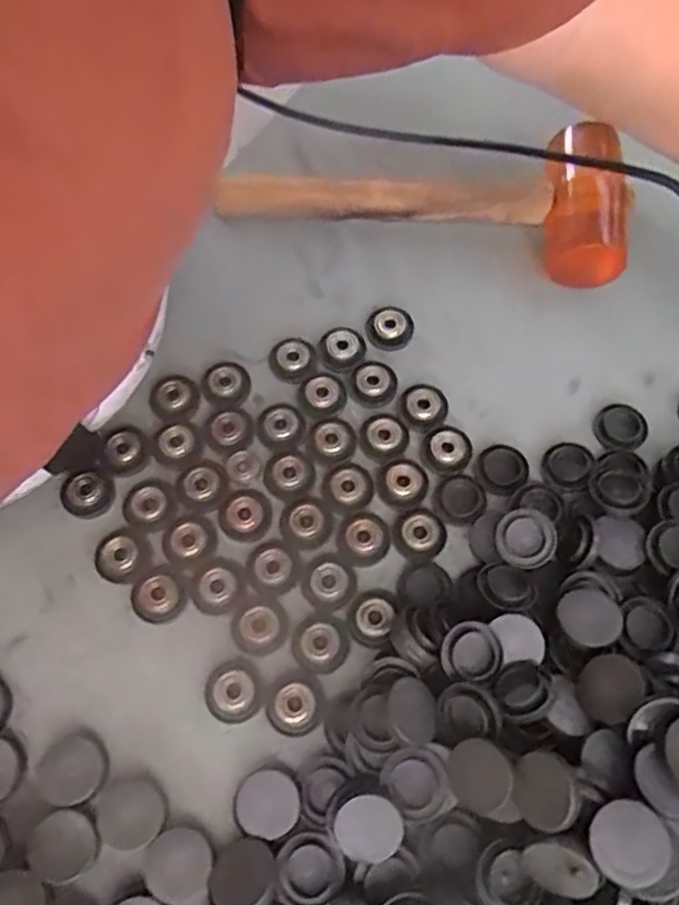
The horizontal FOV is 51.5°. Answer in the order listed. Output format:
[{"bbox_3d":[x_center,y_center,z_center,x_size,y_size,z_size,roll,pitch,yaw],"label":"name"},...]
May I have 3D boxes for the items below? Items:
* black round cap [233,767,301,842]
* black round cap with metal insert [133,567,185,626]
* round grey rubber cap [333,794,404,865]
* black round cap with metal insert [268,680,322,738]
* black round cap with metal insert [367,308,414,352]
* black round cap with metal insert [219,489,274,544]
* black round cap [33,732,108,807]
[{"bbox_3d":[-0.037,0.180,0.361,0.033,0.009,0.032,-1,65,3],"label":"black round cap"},{"bbox_3d":[-0.105,0.084,0.406,0.030,0.011,0.029,-1,65,3],"label":"black round cap with metal insert"},{"bbox_3d":[0.014,0.181,0.339,0.032,0.004,0.033,0,92,4],"label":"round grey rubber cap"},{"bbox_3d":[-0.025,0.139,0.381,0.028,0.009,0.028,-1,65,3],"label":"black round cap with metal insert"},{"bbox_3d":[0.035,-0.085,0.485,0.032,0.009,0.030,-1,65,3],"label":"black round cap with metal insert"},{"bbox_3d":[-0.058,0.037,0.433,0.032,0.016,0.033,-1,65,3],"label":"black round cap with metal insert"},{"bbox_3d":[-0.143,0.166,0.369,0.039,0.011,0.034,-13,65,-3],"label":"black round cap"}]

